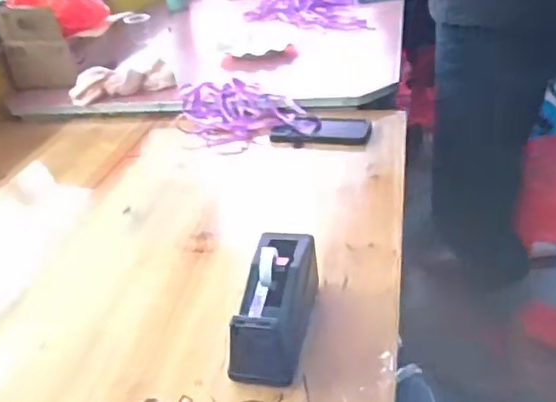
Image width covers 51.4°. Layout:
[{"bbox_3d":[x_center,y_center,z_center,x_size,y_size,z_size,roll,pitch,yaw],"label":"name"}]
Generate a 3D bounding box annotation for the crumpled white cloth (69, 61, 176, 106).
[{"bbox_3d":[-0.315,-0.240,1.168,0.205,0.055,0.043,-11,31,-7],"label":"crumpled white cloth"}]

